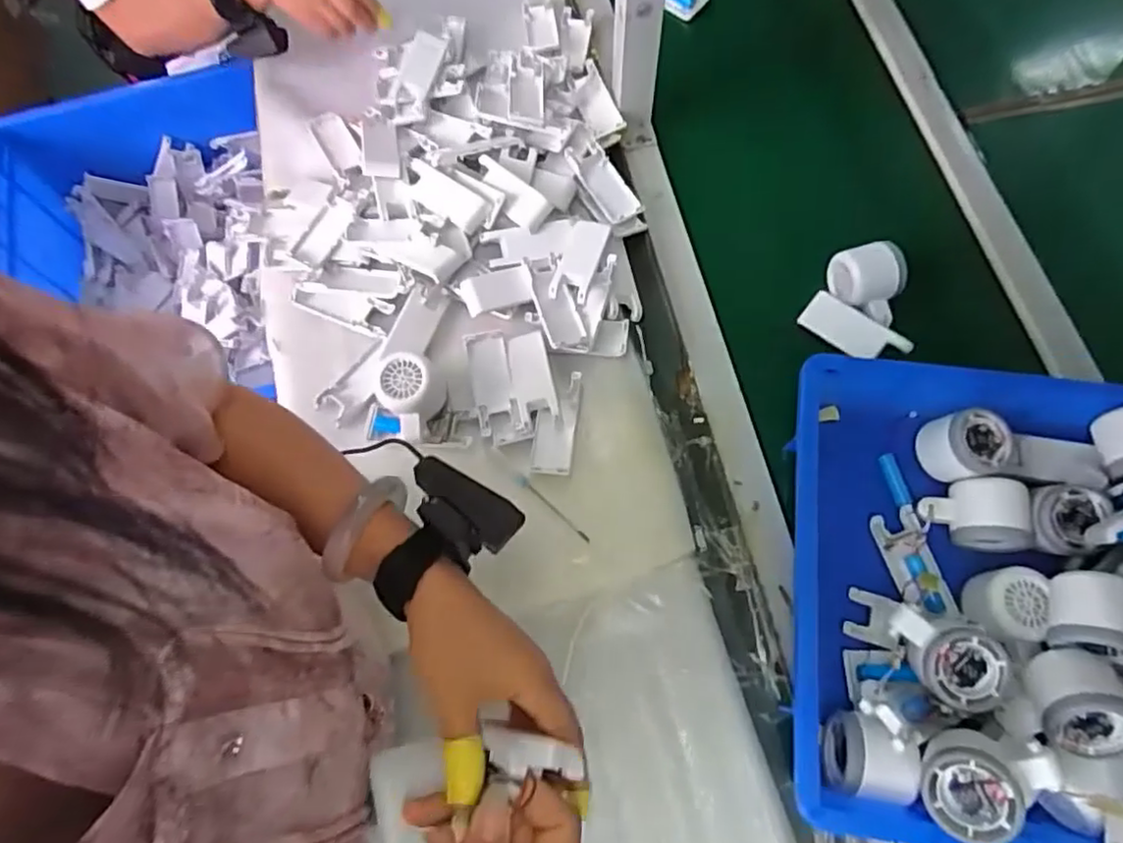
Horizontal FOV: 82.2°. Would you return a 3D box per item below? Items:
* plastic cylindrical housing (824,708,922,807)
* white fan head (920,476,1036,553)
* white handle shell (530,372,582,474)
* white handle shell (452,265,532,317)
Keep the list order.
[{"bbox_3d":[0.229,0.249,0.480,0.052,0.054,0.054,8,71,4],"label":"plastic cylindrical housing"},{"bbox_3d":[0.356,0.078,0.553,0.077,0.047,0.053,8,71,4],"label":"white fan head"},{"bbox_3d":[-0.004,0.001,0.608,0.037,0.014,0.103,8,71,4],"label":"white handle shell"},{"bbox_3d":[-0.067,-0.130,0.649,0.072,0.023,0.039,-15,70,-4],"label":"white handle shell"}]

